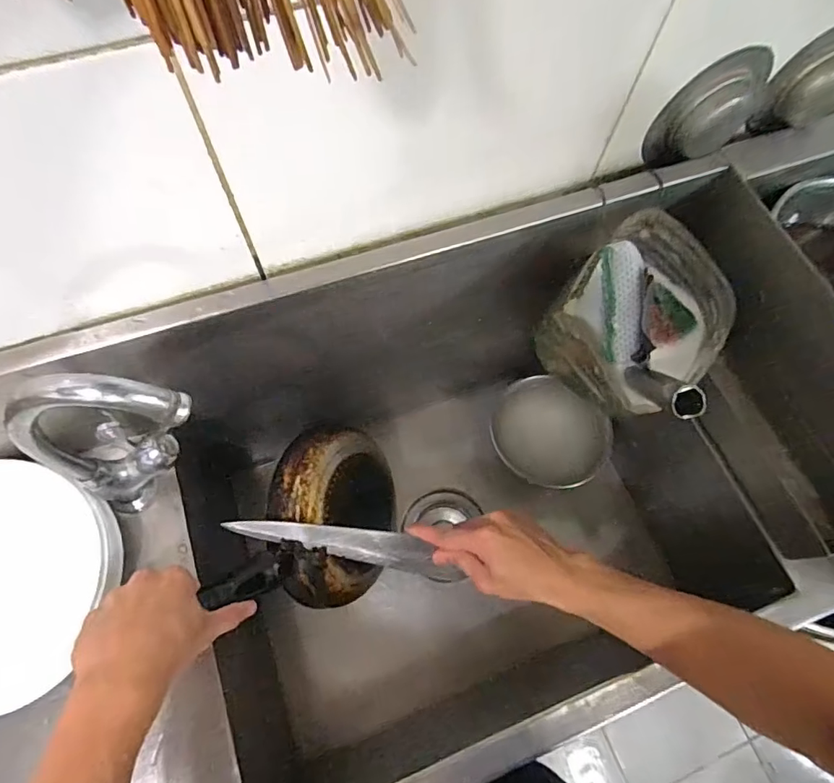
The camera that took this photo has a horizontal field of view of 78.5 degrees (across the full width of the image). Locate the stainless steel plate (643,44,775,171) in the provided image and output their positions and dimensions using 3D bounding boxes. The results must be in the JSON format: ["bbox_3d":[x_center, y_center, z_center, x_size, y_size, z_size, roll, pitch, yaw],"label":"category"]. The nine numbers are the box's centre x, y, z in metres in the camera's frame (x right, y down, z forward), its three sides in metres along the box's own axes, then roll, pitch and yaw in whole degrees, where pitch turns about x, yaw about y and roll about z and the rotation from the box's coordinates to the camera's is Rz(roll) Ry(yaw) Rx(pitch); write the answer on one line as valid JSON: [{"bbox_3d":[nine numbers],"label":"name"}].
[{"bbox_3d":[0.247,-0.231,0.419,0.100,0.083,0.027,-20,71,-10],"label":"stainless steel plate"}]

